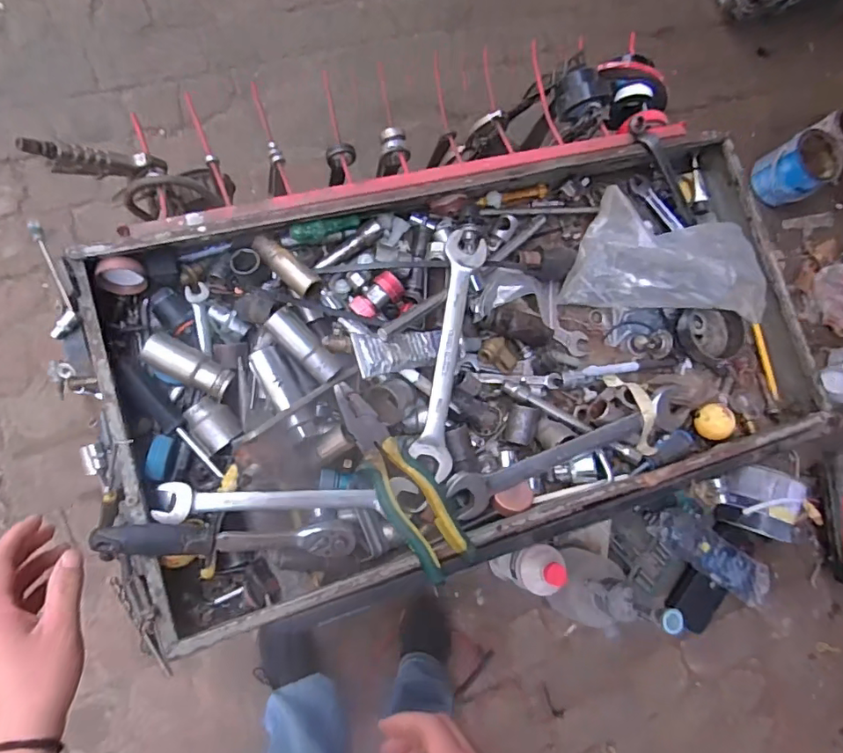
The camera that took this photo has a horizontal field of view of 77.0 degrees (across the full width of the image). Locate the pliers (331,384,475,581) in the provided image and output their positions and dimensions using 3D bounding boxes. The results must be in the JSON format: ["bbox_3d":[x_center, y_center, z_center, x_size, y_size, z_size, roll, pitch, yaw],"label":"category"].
[{"bbox_3d":[-0.021,0.088,0.477,0.052,0.024,0.186,-32,80,-9],"label":"pliers"}]

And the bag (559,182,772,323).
[{"bbox_3d":[0.260,-0.128,0.572,0.186,0.088,0.121,7,81,-13],"label":"bag"}]

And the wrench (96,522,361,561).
[{"bbox_3d":[-0.158,0.135,0.443,0.198,0.031,0.027,8,86,-23],"label":"wrench"}]

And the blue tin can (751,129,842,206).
[{"bbox_3d":[0.999,-0.551,1.396,0.175,0.122,0.149,-28,90,-16],"label":"blue tin can"}]

